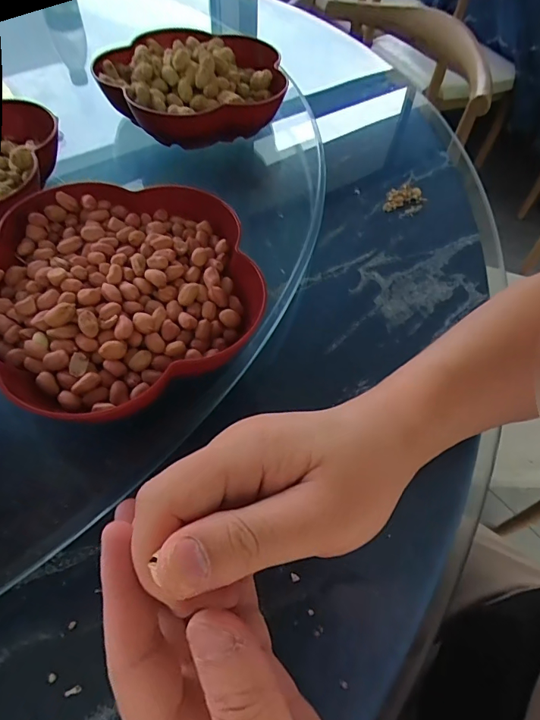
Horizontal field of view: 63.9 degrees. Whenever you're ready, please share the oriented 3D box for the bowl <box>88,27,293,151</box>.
[{"bbox_3d":[-0.077,-0.277,0.432,0.171,0.047,0.157,2,56,-3],"label":"bowl"}]

